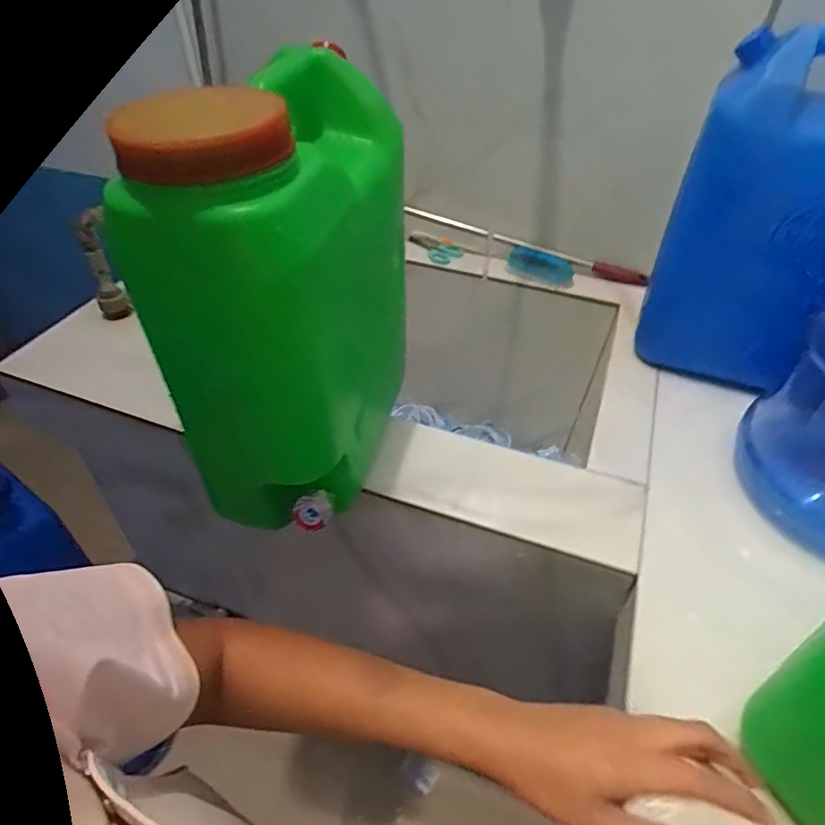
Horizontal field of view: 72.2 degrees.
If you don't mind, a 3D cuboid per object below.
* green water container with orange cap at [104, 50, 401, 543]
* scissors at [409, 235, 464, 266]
[{"bbox_3d":[-0.112,-0.109,0.563,0.156,0.396,0.278,15,46,15],"label":"green water container with orange cap"},{"bbox_3d":[0.046,-0.315,1.073,0.098,0.058,0.018,28,53,-15],"label":"scissors"}]

